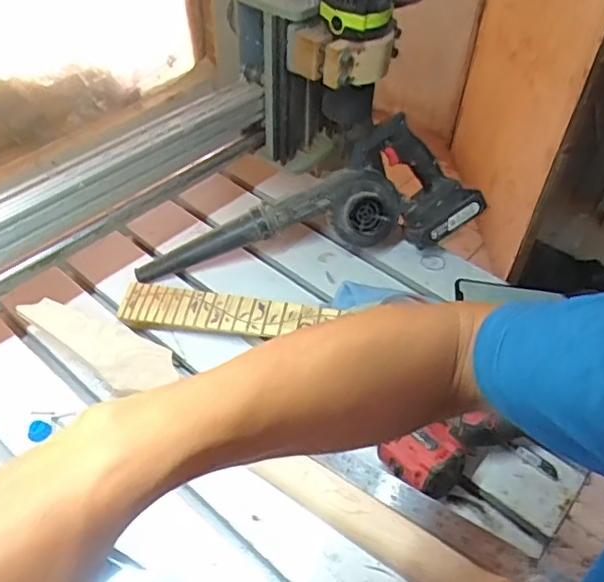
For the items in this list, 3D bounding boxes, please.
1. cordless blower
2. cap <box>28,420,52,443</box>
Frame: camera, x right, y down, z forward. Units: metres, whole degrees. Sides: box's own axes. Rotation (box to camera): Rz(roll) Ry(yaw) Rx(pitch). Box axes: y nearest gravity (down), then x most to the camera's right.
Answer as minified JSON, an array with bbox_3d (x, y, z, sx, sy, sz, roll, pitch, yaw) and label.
[{"bbox_3d":[0.012,-0.124,0.826,0.458,0.177,0.108,-6,47,-8],"label":"cordless blower"},{"bbox_3d":[-0.290,0.154,0.656,0.024,0.016,0.018,-28,54,-26],"label":"cap"}]

